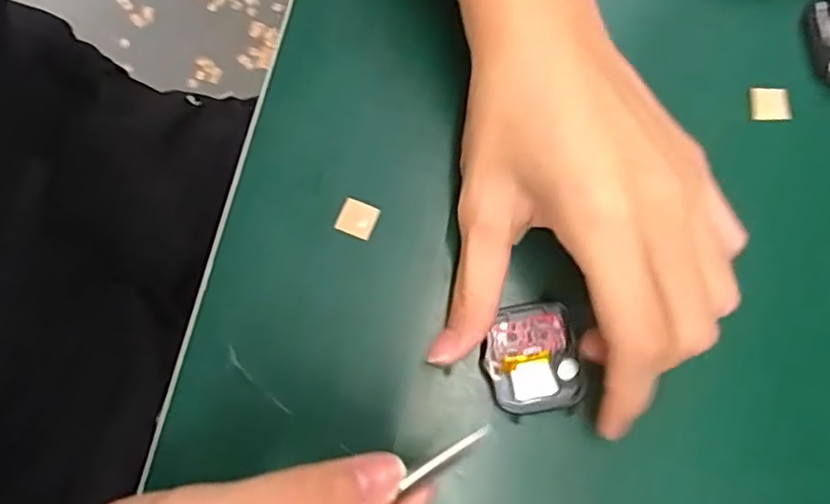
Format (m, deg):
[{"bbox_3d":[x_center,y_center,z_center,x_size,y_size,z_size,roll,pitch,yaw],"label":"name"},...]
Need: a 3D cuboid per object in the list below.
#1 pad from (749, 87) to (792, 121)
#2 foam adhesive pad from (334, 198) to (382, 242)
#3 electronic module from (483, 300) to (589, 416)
[{"bbox_3d":[0.164,-0.068,0.293,0.017,0.004,0.016,3,77,-1],"label":"pad"},{"bbox_3d":[-0.025,-0.015,0.279,0.016,0.004,0.015,22,77,3],"label":"foam adhesive pad"},{"bbox_3d":[0.048,0.044,0.261,0.039,0.012,0.043,-9,77,-4],"label":"electronic module"}]

